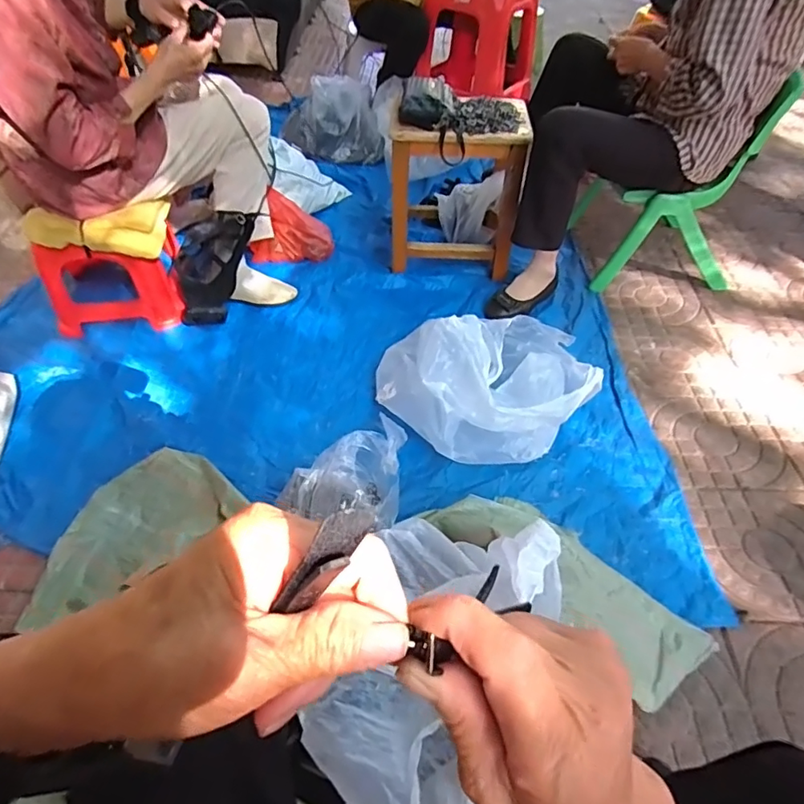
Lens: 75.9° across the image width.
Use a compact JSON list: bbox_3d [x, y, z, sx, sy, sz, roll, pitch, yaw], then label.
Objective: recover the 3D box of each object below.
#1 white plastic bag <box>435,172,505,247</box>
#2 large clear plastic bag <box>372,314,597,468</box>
[{"bbox_3d":[0.182,-0.526,1.435,0.172,0.191,0.091,16,54,15],"label":"white plastic bag"},{"bbox_3d":[0.189,-0.073,1.066,0.453,0.188,0.389,-16,52,-10],"label":"large clear plastic bag"}]

